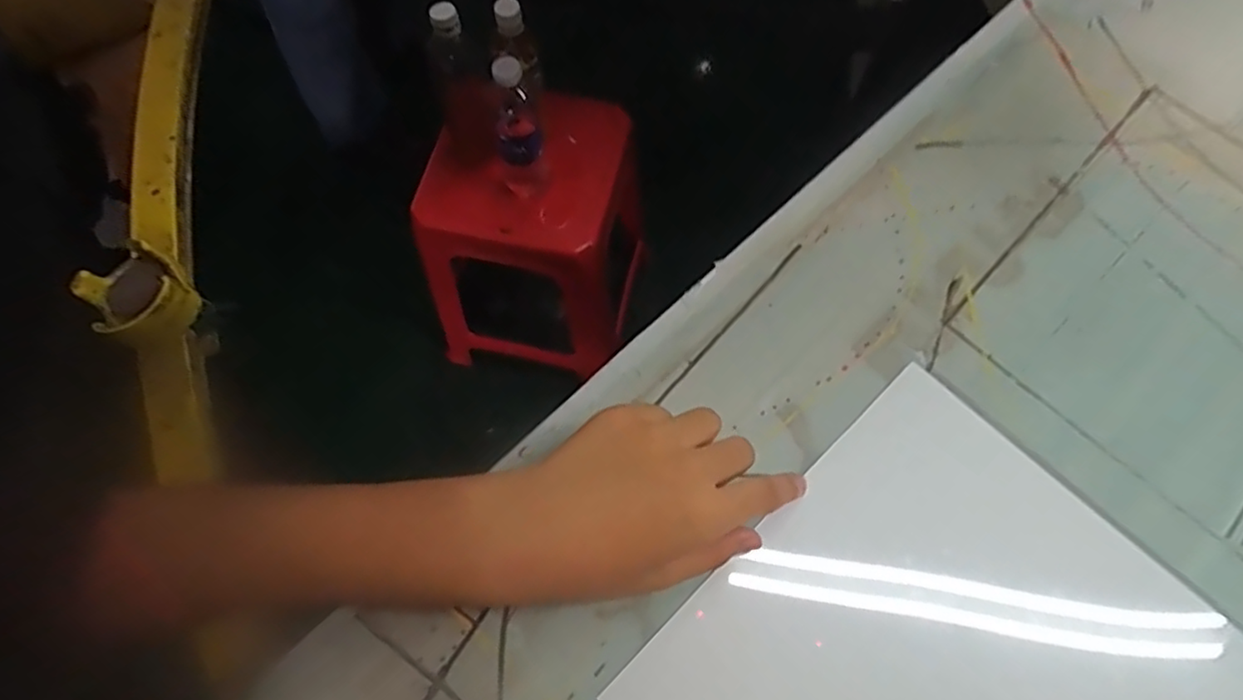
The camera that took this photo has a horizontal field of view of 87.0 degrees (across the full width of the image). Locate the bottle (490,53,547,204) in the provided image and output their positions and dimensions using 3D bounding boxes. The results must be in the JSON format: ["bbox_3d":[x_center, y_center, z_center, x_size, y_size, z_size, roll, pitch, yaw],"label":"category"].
[{"bbox_3d":[-0.131,-0.277,0.814,0.061,0.207,0.064,-16,69,-8],"label":"bottle"}]

